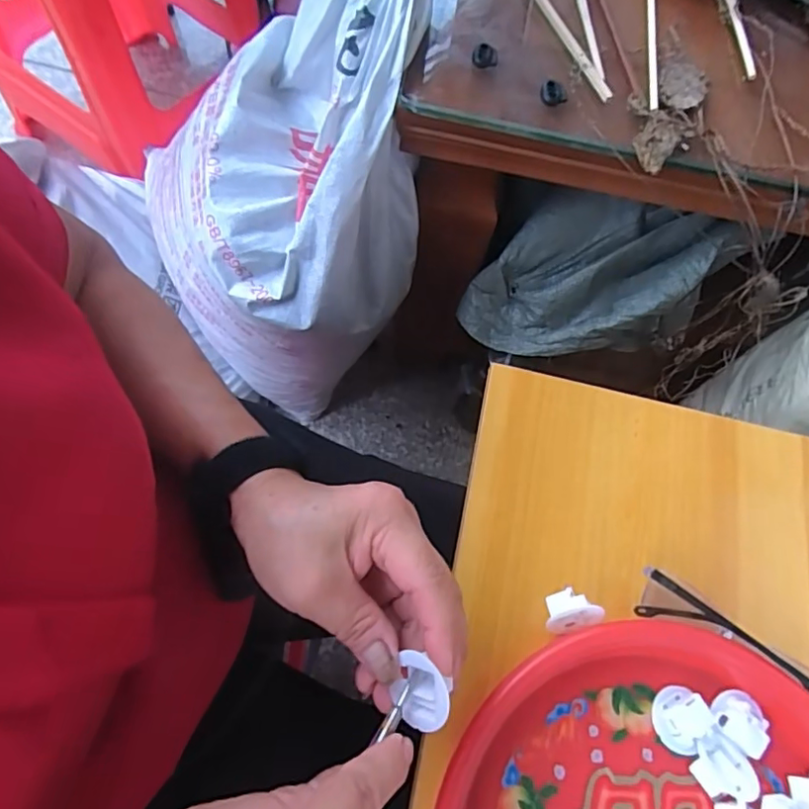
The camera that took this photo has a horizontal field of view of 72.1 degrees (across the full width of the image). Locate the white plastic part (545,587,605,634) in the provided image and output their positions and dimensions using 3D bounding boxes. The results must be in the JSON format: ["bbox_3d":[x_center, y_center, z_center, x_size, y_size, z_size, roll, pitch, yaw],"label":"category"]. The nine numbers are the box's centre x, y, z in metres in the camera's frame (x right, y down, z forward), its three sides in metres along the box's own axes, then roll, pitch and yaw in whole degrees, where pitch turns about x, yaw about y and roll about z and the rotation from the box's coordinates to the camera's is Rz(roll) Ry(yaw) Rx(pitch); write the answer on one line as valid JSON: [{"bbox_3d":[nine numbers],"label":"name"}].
[{"bbox_3d":[0.096,0.118,0.318,0.031,0.026,0.023,3,70,-4],"label":"white plastic part"}]

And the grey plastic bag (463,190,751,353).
[{"bbox_3d":[0.190,-0.130,0.590,0.233,0.130,0.143,11,70,-1],"label":"grey plastic bag"}]

